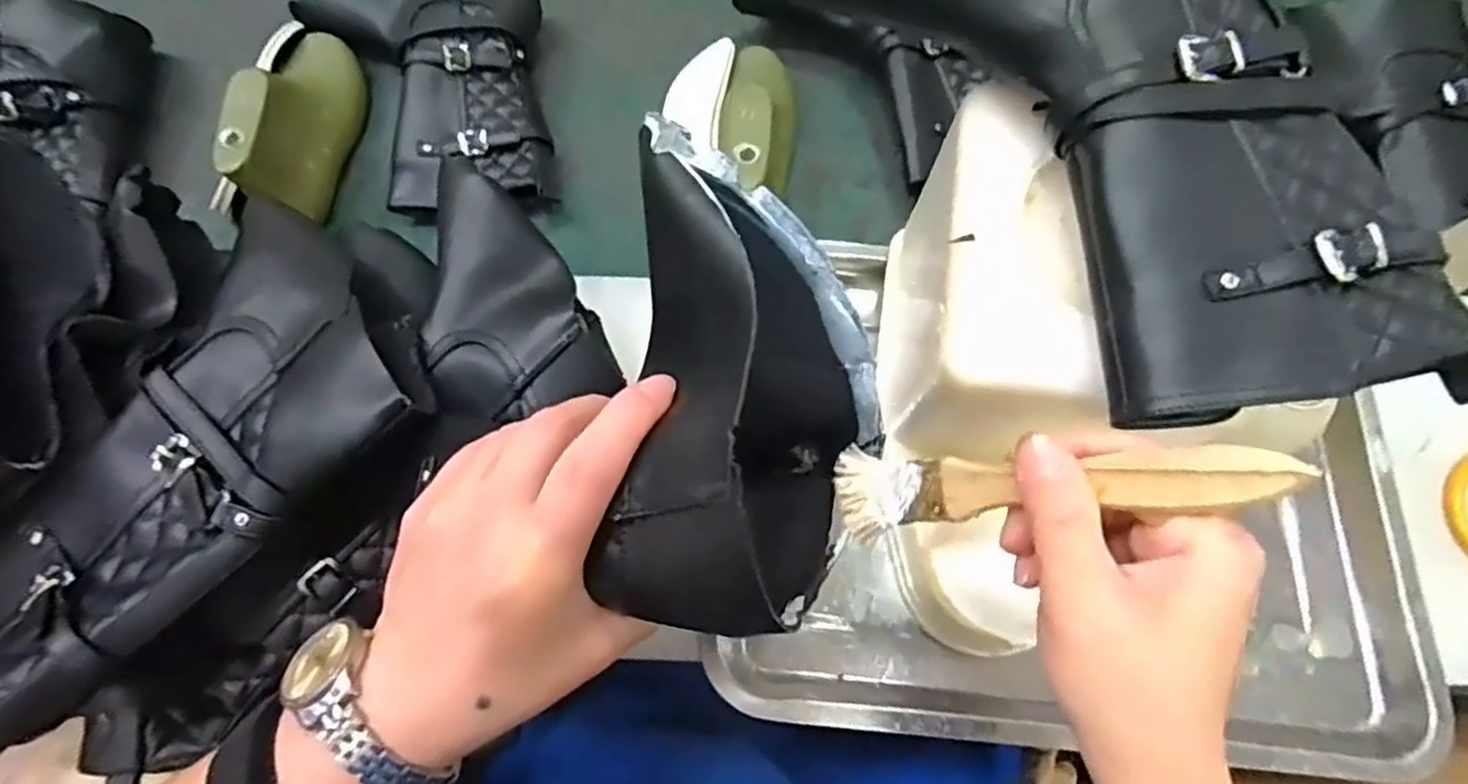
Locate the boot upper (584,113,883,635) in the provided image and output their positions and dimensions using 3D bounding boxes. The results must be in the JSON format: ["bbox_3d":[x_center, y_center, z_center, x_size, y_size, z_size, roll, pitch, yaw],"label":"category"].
[{"bbox_3d":[0.008,-0.013,0.249,0.089,0.085,0.174,4,70,2],"label":"boot upper"}]

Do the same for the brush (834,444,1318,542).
[{"bbox_3d":[0.096,0.031,0.234,0.137,0.015,0.030,-8,63,40],"label":"brush"}]

